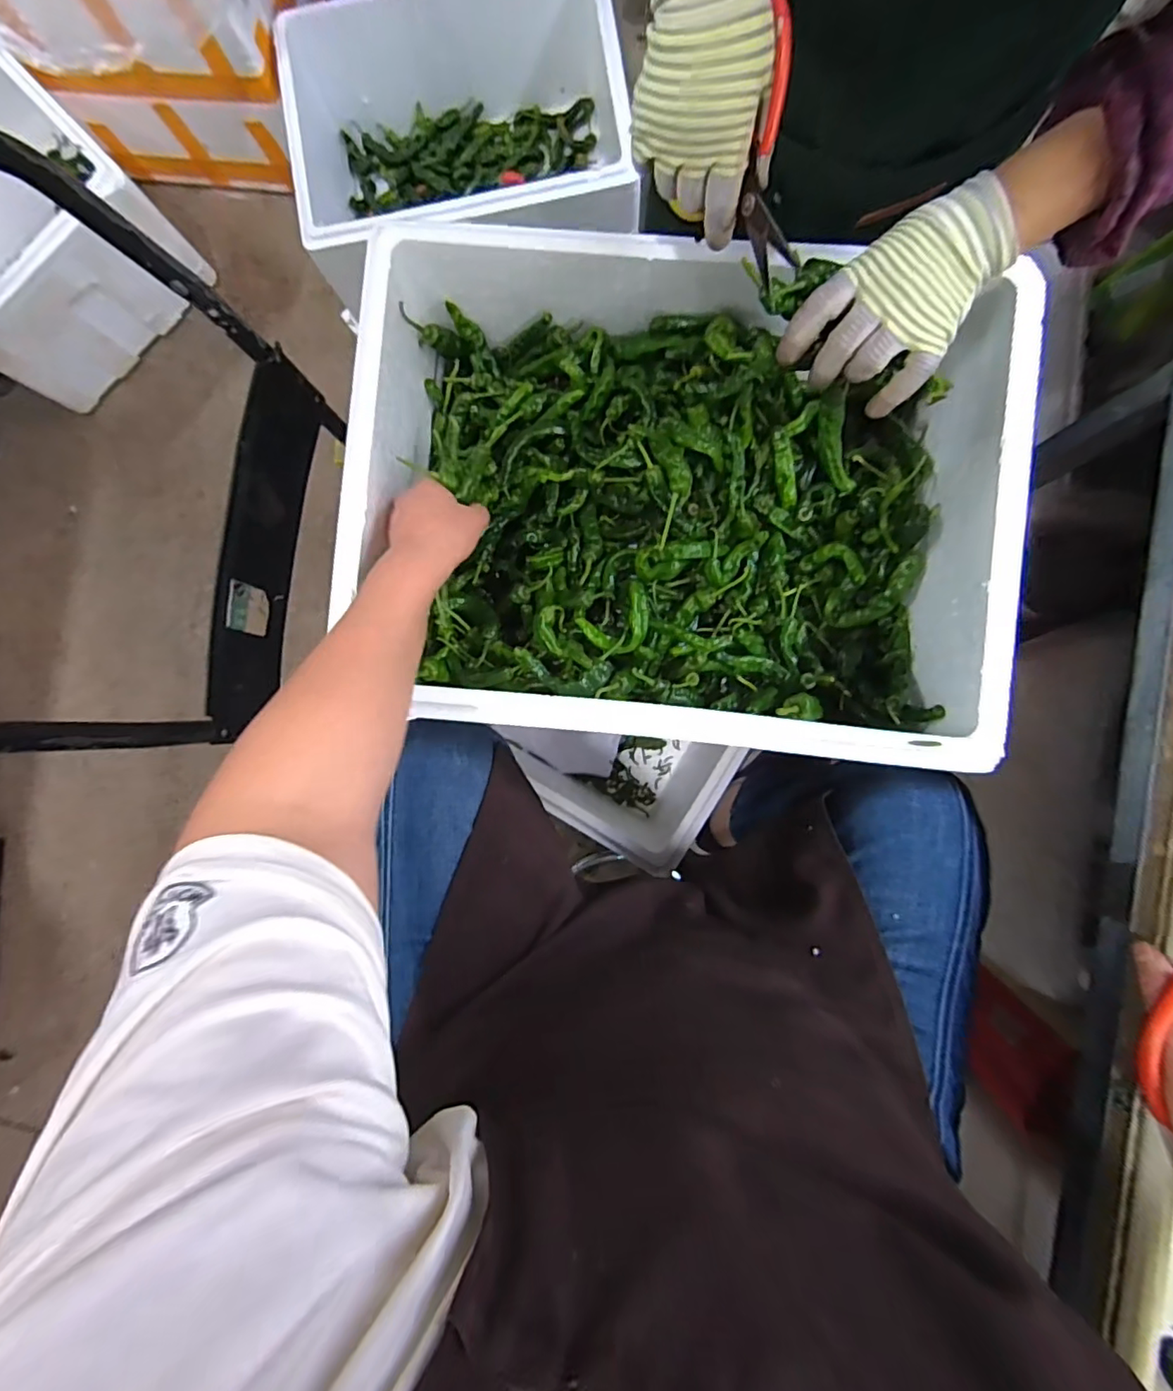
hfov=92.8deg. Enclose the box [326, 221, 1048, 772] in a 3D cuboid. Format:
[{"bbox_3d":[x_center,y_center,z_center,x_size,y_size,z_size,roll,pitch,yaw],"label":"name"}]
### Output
[{"bbox_3d":[0.083,-0.183,0.564,0.575,0.169,0.433,6,89,3],"label":"box"}]

